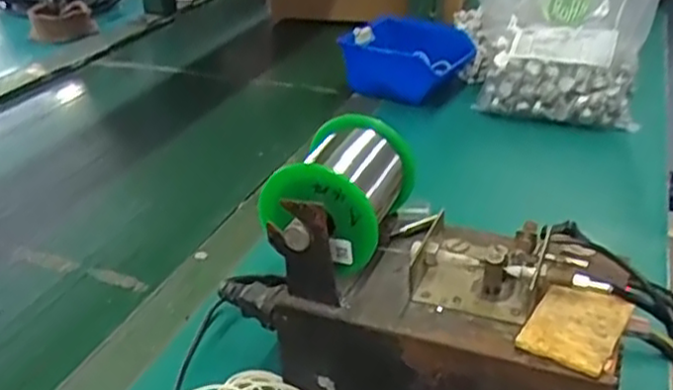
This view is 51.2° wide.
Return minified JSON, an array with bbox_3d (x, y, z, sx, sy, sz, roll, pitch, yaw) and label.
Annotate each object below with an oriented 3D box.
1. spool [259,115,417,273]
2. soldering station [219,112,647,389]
[{"bbox_3d":[0.002,0.005,0.404,0.066,0.070,0.095,10,32,19],"label":"spool"},{"bbox_3d":[0.052,0.045,0.407,0.222,0.131,0.122,9,31,20],"label":"soldering station"}]

